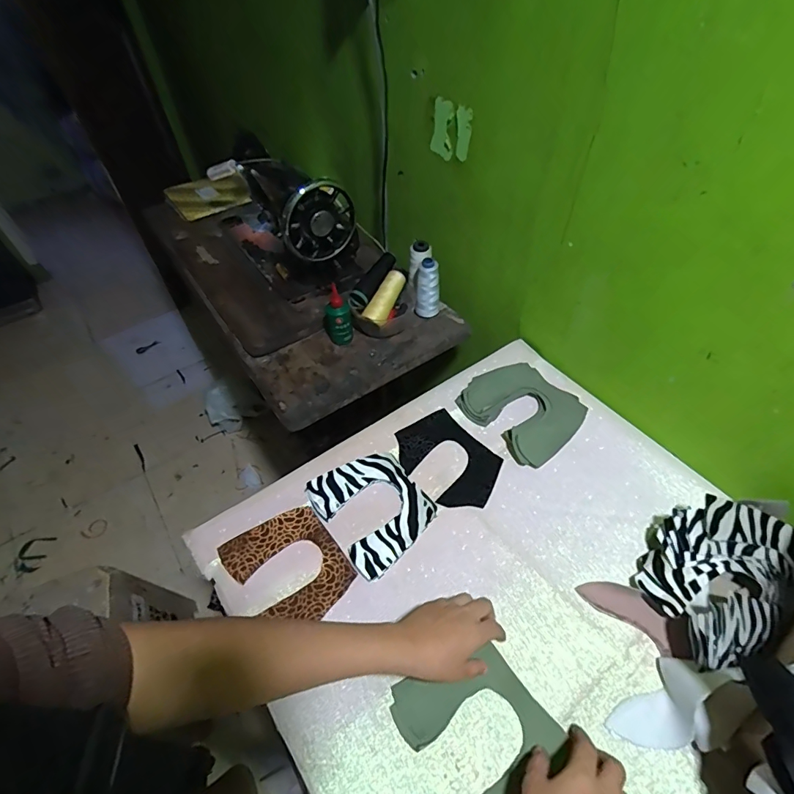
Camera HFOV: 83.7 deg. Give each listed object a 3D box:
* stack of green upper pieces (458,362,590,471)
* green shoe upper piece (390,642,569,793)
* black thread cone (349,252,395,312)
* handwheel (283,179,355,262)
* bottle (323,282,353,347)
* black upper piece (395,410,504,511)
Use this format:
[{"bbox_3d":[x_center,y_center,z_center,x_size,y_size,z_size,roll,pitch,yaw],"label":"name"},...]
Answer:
[{"bbox_3d":[0.195,0.019,0.686,0.140,0.032,0.160,-34,56,-22],"label":"stack of green upper pieces"},{"bbox_3d":[0.087,0.338,0.444,0.124,0.008,0.165,-33,55,-21],"label":"green shoe upper piece"},{"bbox_3d":[-0.044,-0.216,0.819,0.042,0.032,0.134,28,77,25],"label":"black thread cone"},{"bbox_3d":[-0.134,-0.303,0.769,0.124,0.138,0.025,-24,53,-17],"label":"handwheel"},{"bbox_3d":[-0.107,-0.141,0.789,0.043,0.107,0.040,23,56,22],"label":"bottle"},{"bbox_3d":[0.074,0.093,0.653,0.113,0.008,0.156,-37,63,-24],"label":"black upper piece"}]

